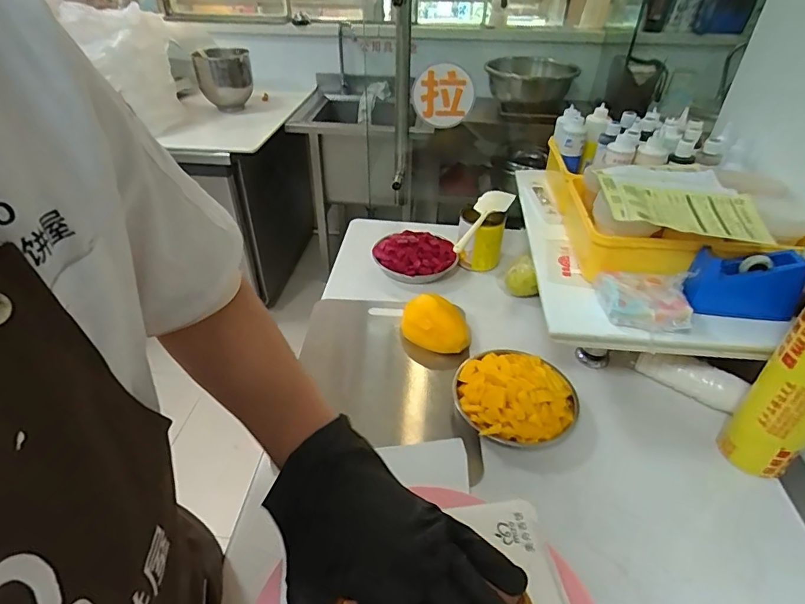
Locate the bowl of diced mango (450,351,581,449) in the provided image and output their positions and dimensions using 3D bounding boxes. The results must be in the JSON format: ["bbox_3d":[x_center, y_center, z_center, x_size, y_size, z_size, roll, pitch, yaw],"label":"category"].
[{"bbox_3d":[0.169,0.143,0.724,0.175,0.078,0.171,0,39,0],"label":"bowl of diced mango"}]

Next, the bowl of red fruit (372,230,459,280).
[{"bbox_3d":[0.034,-0.102,1.032,0.155,0.062,0.161,0,39,0],"label":"bowl of red fruit"}]

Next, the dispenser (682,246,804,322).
[{"bbox_3d":[0.484,-0.024,0.673,0.146,0.090,0.046,14,41,16],"label":"dispenser"}]

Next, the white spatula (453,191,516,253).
[{"bbox_3d":[0.184,-0.180,1.026,0.070,0.044,0.222,15,42,21],"label":"white spatula"}]

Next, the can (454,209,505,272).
[{"bbox_3d":[0.171,-0.130,1.037,0.100,0.113,0.093,3,39,3],"label":"can"}]

